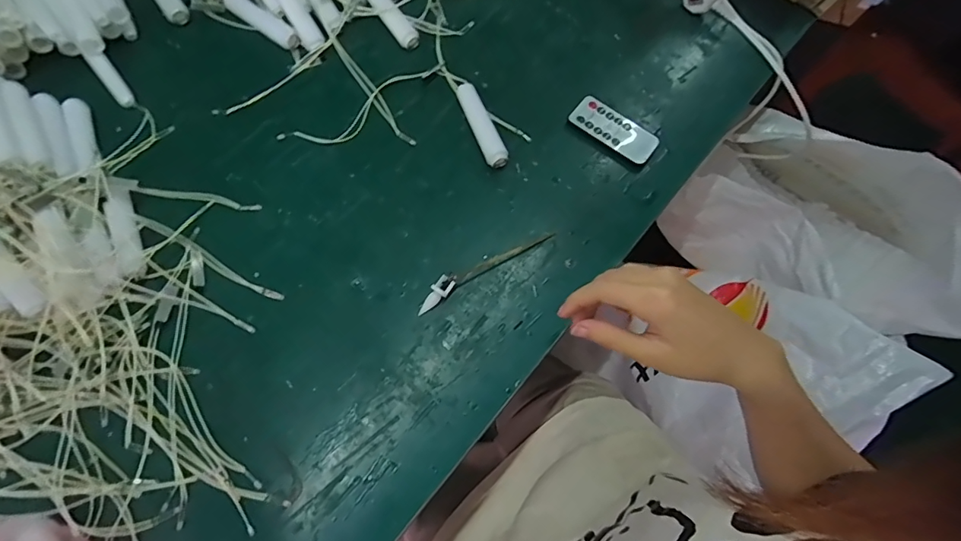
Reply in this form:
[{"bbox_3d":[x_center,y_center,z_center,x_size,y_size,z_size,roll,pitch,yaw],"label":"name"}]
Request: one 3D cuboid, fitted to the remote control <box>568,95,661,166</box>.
[{"bbox_3d":[0.128,-0.135,0.446,0.084,0.005,0.043,38,72,12],"label":"remote control"}]

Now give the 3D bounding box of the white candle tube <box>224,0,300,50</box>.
[{"bbox_3d":[-0.217,-0.247,0.461,0.095,0.017,0.018,37,72,11],"label":"white candle tube"}]

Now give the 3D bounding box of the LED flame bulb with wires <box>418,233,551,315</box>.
[{"bbox_3d":[0.004,-0.005,0.390,0.130,0.014,0.015,-31,73,-13],"label":"LED flame bulb with wires"}]

